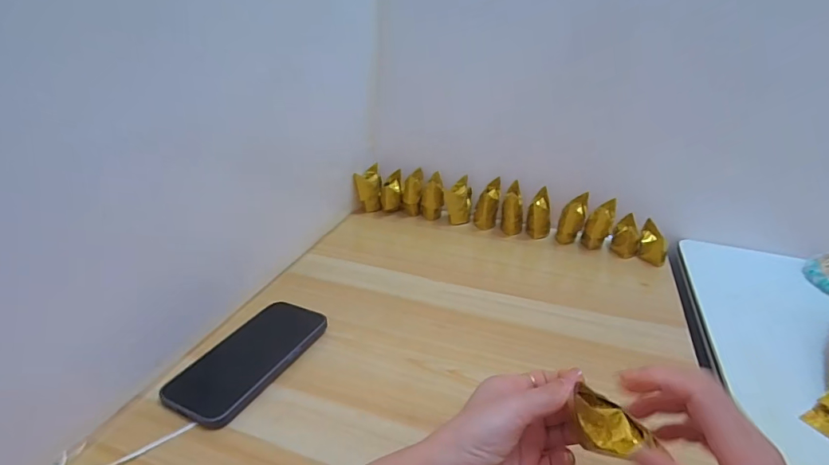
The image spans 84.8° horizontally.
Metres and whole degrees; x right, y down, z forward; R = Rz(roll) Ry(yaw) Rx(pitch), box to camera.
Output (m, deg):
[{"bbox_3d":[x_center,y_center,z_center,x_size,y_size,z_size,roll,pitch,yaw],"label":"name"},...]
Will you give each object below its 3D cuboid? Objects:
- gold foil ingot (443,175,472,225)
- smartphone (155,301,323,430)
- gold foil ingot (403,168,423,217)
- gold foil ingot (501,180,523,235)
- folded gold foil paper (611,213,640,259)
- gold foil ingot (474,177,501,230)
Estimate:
[{"bbox_3d":[0.067,-0.045,0.700,0.041,0.067,0.040,5,28,8],"label":"gold foil ingot"},{"bbox_3d":[-0.152,0.115,0.422,0.075,0.011,0.150,12,30,22],"label":"smartphone"},{"bbox_3d":[-0.002,-0.059,0.721,0.030,0.077,0.042,1,28,2],"label":"gold foil ingot"},{"bbox_3d":[0.146,-0.032,0.670,0.031,0.071,0.042,7,28,13],"label":"gold foil ingot"},{"bbox_3d":[0.292,0.006,0.629,0.032,0.047,0.050,12,30,22],"label":"folded gold foil paper"},{"bbox_3d":[0.109,-0.041,0.684,0.035,0.072,0.041,7,28,12],"label":"gold foil ingot"}]

